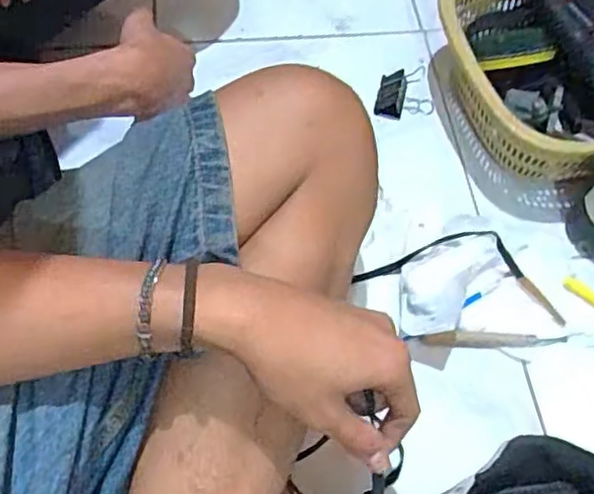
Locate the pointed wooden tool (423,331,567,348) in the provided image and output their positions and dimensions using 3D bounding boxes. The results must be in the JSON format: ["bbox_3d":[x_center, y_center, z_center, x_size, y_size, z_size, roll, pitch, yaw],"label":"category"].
[{"bbox_3d":[0.165,0.077,0.543,0.120,0.010,0.012,1,60,-2],"label":"pointed wooden tool"}]

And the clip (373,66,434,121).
[{"bbox_3d":[0.111,-0.158,0.662,0.059,0.031,0.042,-1,60,-3],"label":"clip"}]

